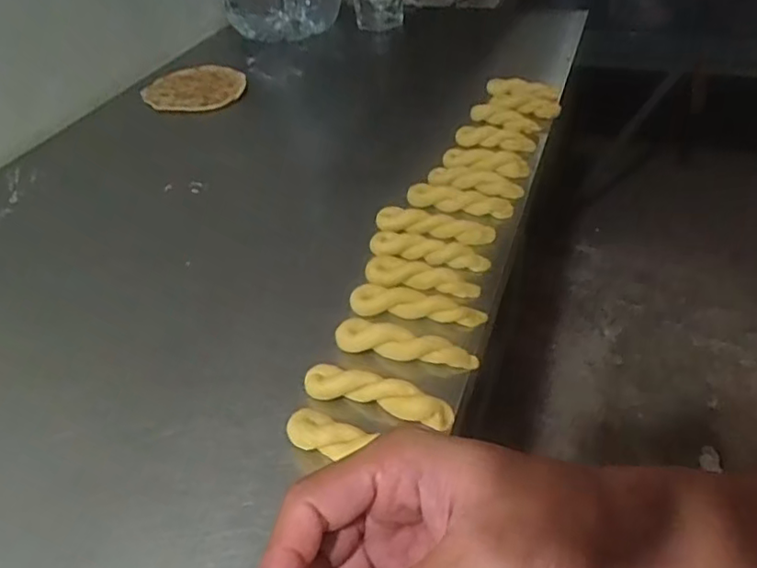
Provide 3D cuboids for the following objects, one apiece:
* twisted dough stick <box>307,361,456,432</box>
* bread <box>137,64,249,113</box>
[{"bbox_3d":[0.001,0.072,0.403,0.098,0.018,0.022,8,43,14],"label":"twisted dough stick"},{"bbox_3d":[-0.245,-0.261,0.816,0.126,0.010,0.132,-3,41,2],"label":"bread"}]

